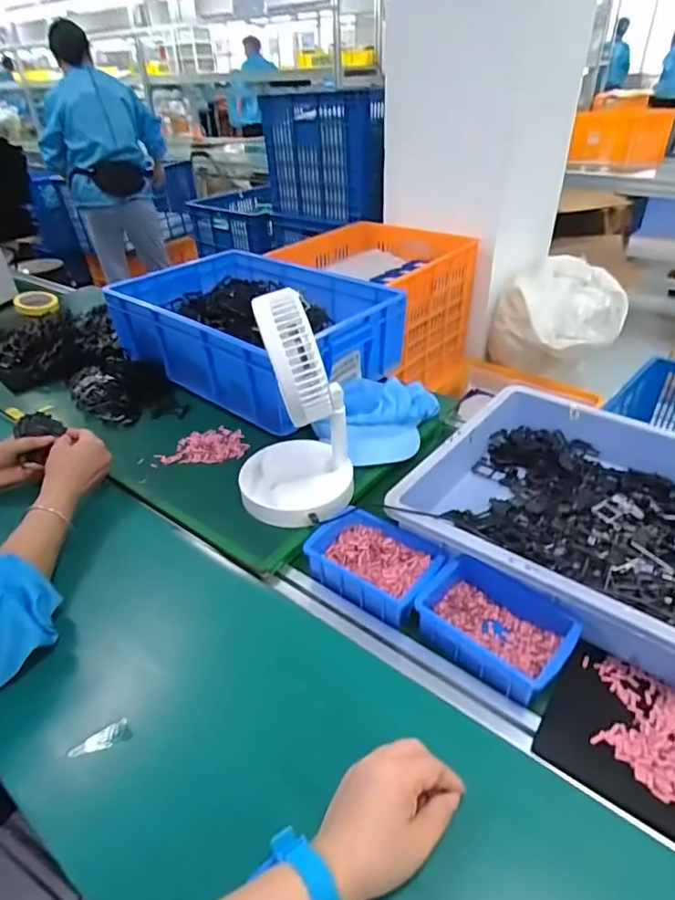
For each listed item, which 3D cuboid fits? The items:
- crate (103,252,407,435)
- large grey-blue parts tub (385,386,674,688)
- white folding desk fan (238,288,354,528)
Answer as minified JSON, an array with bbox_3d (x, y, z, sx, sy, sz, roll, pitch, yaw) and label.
[{"bbox_3d":[-0.148,-0.227,1.010,0.455,0.154,0.339,23,44,32],"label":"crate"},{"bbox_3d":[0.379,0.096,0.624,0.551,0.085,0.378,25,45,30],"label":"large grey-blue parts tub"},{"bbox_3d":[-0.062,-0.056,0.693,0.150,0.301,0.165,-10,36,-9],"label":"white folding desk fan"}]

